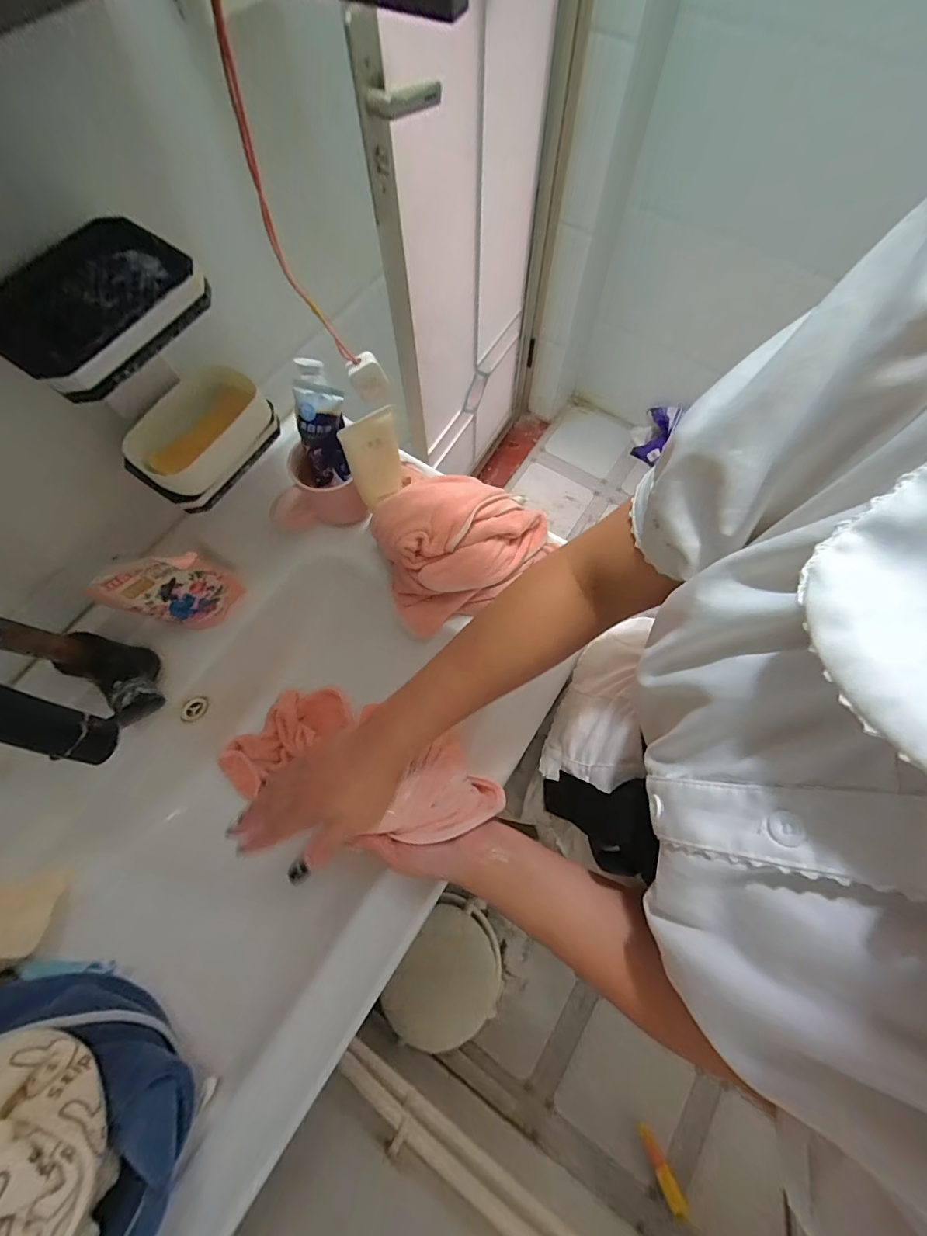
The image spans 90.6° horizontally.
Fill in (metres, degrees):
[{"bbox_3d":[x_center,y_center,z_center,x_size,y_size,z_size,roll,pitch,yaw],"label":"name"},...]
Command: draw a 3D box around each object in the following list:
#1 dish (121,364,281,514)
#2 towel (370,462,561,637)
[{"bbox_3d":[-0.242,-0.168,0.428,0.081,0.055,0.129,28,72,11],"label":"dish"},{"bbox_3d":[-0.024,-0.083,0.526,0.186,0.108,0.173,31,72,12],"label":"towel"}]

